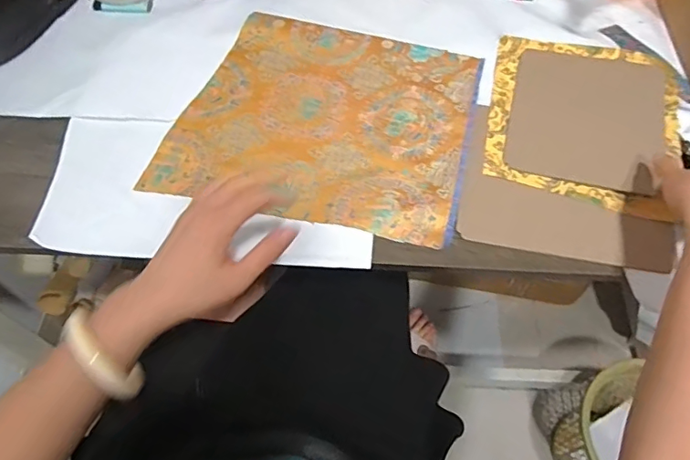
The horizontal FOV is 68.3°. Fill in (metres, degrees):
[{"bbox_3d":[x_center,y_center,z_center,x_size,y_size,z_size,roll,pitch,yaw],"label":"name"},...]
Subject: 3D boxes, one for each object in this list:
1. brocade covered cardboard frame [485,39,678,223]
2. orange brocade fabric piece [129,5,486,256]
[{"bbox_3d":[0.279,-0.136,0.599,0.203,0.009,0.234,12,60,11],"label":"brocade covered cardboard frame"},{"bbox_3d":[-0.021,-0.135,0.605,0.327,0.009,0.285,13,61,8],"label":"orange brocade fabric piece"}]

